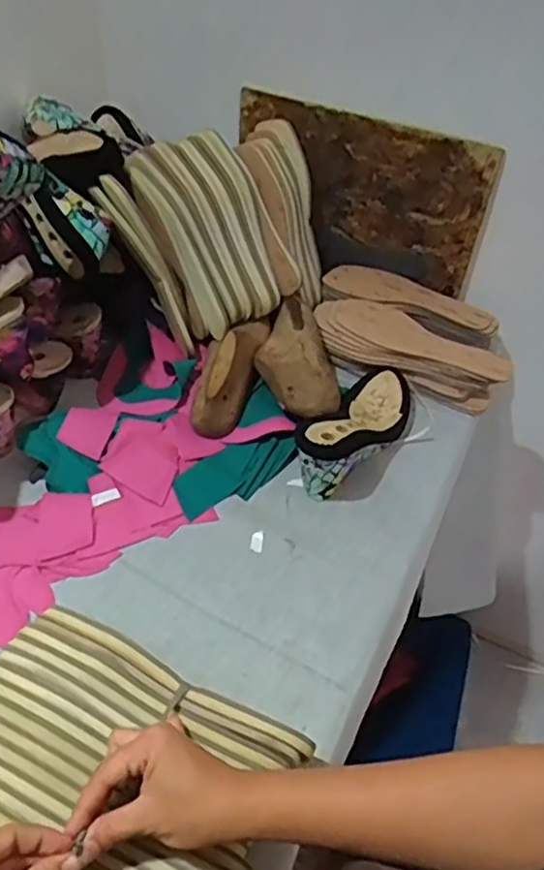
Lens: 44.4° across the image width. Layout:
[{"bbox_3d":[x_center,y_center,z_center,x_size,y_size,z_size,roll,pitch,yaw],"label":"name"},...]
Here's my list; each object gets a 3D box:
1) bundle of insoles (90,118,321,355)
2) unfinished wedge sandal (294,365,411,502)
[{"bbox_3d":[-0.060,-0.250,0.876,0.280,0.270,0.090,-24,24,-21],"label":"bundle of insoles"},{"bbox_3d":[0.107,-0.019,0.786,0.079,0.092,0.233,22,47,18],"label":"unfinished wedge sandal"}]

